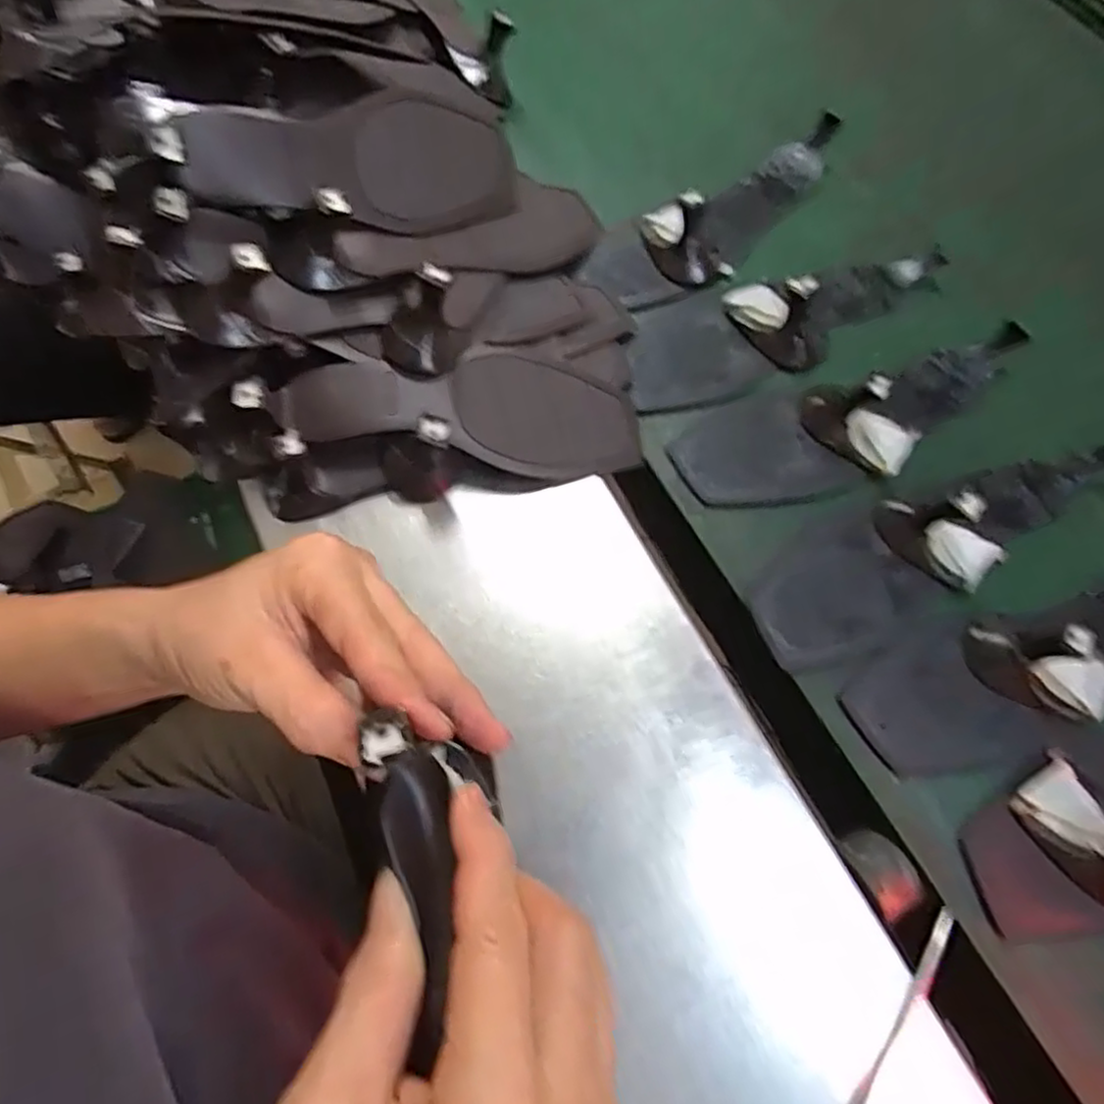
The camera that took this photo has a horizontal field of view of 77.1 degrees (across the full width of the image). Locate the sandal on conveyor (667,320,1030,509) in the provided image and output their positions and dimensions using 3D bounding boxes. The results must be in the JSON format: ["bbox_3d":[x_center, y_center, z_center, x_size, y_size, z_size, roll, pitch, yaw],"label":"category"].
[{"bbox_3d":[0.194,-0.086,0.429,0.234,0.045,0.083,-16,69,-6],"label":"sandal on conveyor"}]

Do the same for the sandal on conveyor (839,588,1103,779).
[{"bbox_3d":[0.275,0.051,0.368,0.237,0.044,0.078,-19,69,-7],"label":"sandal on conveyor"}]

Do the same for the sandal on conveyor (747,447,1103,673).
[{"bbox_3d":[0.224,-0.016,0.397,0.239,0.046,0.080,-30,70,-11],"label":"sandal on conveyor"}]

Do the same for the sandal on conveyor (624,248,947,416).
[{"bbox_3d":[0.160,-0.162,0.456,0.231,0.046,0.083,-15,68,-5],"label":"sandal on conveyor"}]

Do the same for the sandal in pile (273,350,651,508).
[{"bbox_3d":[-0.054,-0.079,0.416,0.212,0.061,0.083,-10,68,-3],"label":"sandal in pile"}]

